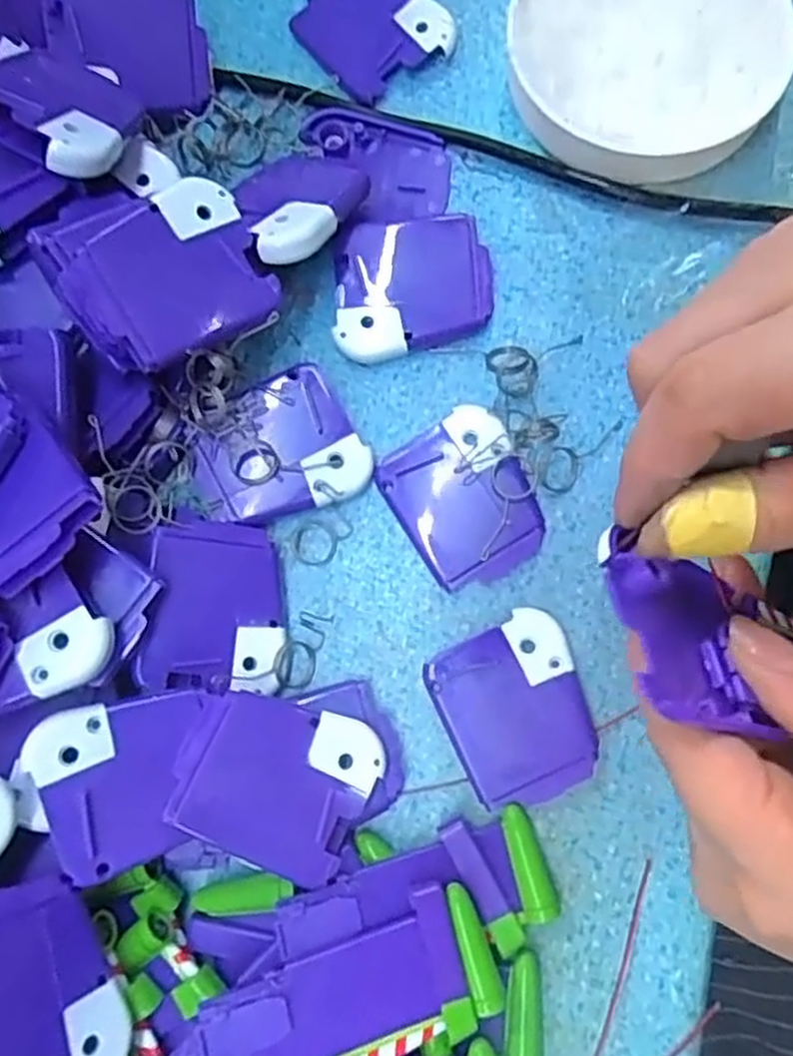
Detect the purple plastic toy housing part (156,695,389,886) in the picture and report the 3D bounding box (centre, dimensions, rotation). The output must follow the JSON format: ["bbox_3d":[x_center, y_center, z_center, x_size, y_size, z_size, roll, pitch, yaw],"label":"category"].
[{"bbox_3d":[-0.039,0.080,0.245,0.061,0.004,0.051,28,66,-6],"label":"purple plastic toy housing part"}]

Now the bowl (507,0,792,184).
[{"bbox_3d":[0.097,-0.186,0.301,0.101,0.026,0.104,0,80,1],"label":"bowl"}]

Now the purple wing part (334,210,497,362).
[{"bbox_3d":[0.006,-0.094,0.295,0.059,0.014,0.051,-3,80,1],"label":"purple wing part"}]

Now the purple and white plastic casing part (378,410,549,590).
[{"bbox_3d":[0.026,-0.011,0.285,0.050,0.009,0.061,-31,81,-4],"label":"purple and white plastic casing part"}]

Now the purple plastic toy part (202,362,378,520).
[{"bbox_3d":[-0.044,-0.028,0.283,0.058,0.004,0.051,-31,87,-4],"label":"purple plastic toy part"}]

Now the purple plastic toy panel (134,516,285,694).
[{"bbox_3d":[-0.063,0.027,0.270,0.048,0.006,0.060,8,76,-18],"label":"purple plastic toy panel"}]

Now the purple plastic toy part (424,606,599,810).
[{"bbox_3d":[0.043,0.066,0.272,0.050,0.007,0.060,-25,80,-3],"label":"purple plastic toy part"}]

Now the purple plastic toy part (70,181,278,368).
[{"bbox_3d":[-0.072,-0.085,0.253,0.059,0.004,0.050,-38,99,-24],"label":"purple plastic toy part"}]

